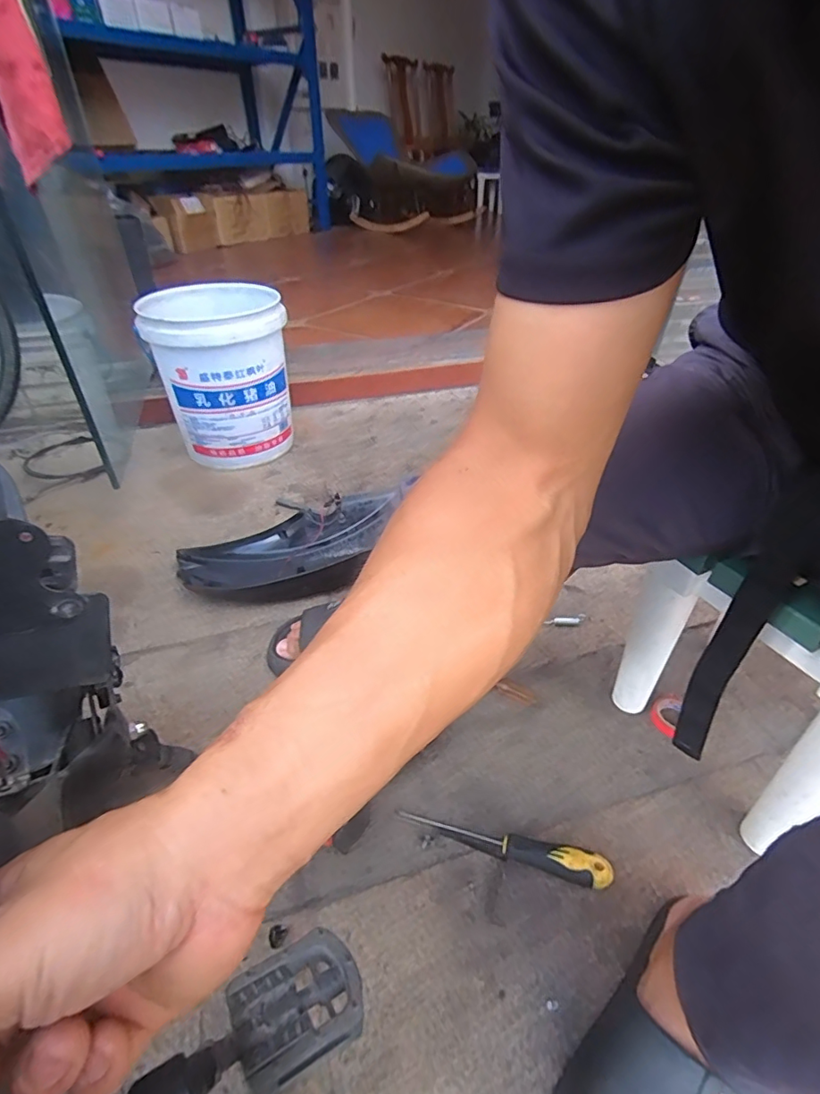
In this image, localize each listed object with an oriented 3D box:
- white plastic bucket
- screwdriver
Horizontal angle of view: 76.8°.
[{"bbox_3d":[-0.423,-0.384,1.198,0.285,0.349,0.265,-15,40,-18],"label":"white plastic bucket"},{"bbox_3d":[0.097,0.322,0.566,0.229,0.037,0.028,12,39,15],"label":"screwdriver"}]

